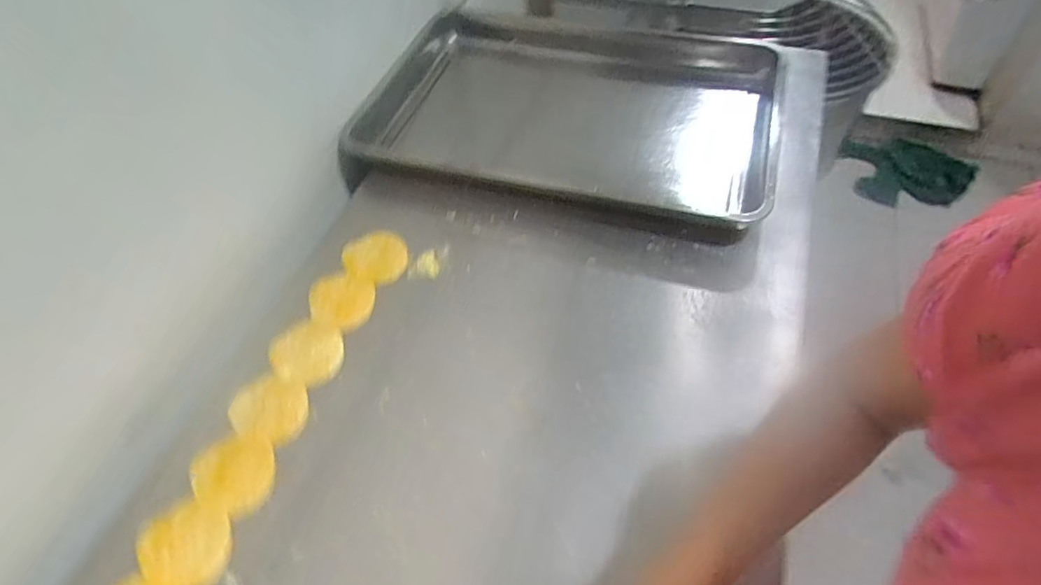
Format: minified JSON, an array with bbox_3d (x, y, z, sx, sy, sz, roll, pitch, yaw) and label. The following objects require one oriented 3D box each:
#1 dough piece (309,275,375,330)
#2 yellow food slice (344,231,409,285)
[{"bbox_3d":[-0.222,0.010,0.676,0.090,0.007,0.071,18,59,16],"label":"dough piece"},{"bbox_3d":[-0.187,-0.047,0.711,0.080,0.004,0.090,-26,57,-13],"label":"yellow food slice"}]

